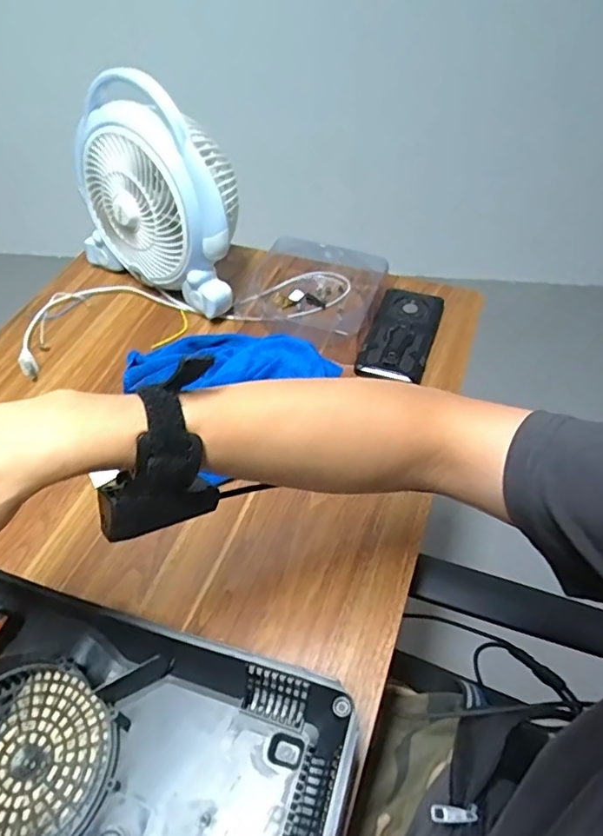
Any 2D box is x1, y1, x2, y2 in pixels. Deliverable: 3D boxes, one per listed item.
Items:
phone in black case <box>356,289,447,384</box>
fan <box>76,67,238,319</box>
[{"bbox_3d":[0.129,-0.111,0.709,0.079,0.018,0.174,16,51,12],"label":"phone in black case"},{"bbox_3d":[-0.182,-0.294,0.718,0.260,0.235,0.119,25,55,22],"label":"fan"}]

